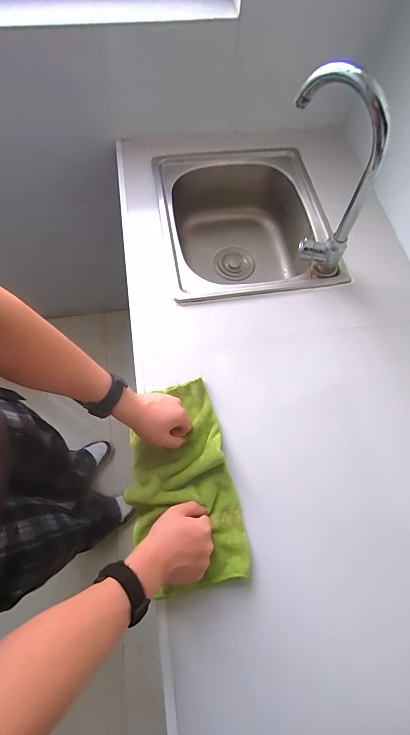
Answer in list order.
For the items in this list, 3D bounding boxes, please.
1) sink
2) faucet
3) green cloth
[{"bbox_3d":[0.084,-0.303,0.827,0.360,0.197,0.422,-11,70,-6],"label":"sink"},{"bbox_3d":[0.214,-0.320,0.589,0.104,0.298,0.187,-12,70,-6],"label":"faucet"},{"bbox_3d":[-0.040,0.173,0.523,0.154,0.035,0.295,-12,70,-6],"label":"green cloth"}]

